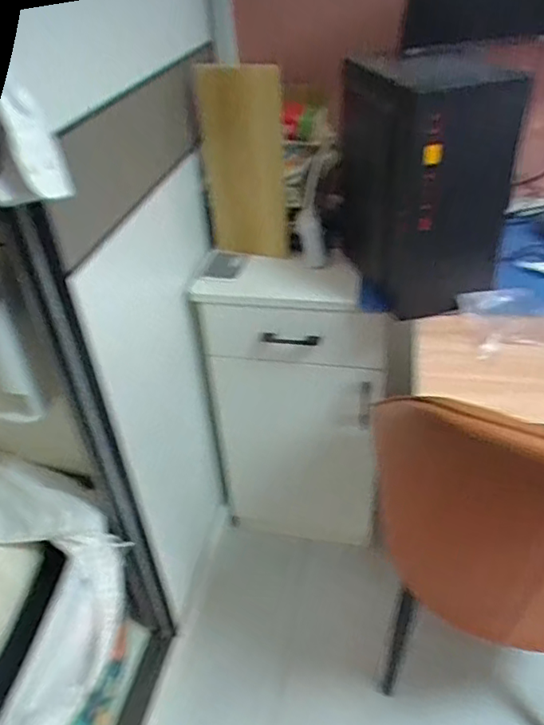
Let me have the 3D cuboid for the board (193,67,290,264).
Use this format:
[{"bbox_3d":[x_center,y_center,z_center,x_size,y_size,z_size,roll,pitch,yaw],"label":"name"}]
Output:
[{"bbox_3d":[-0.055,-0.363,1.068,0.161,0.361,0.019,15,47,20],"label":"board"}]

